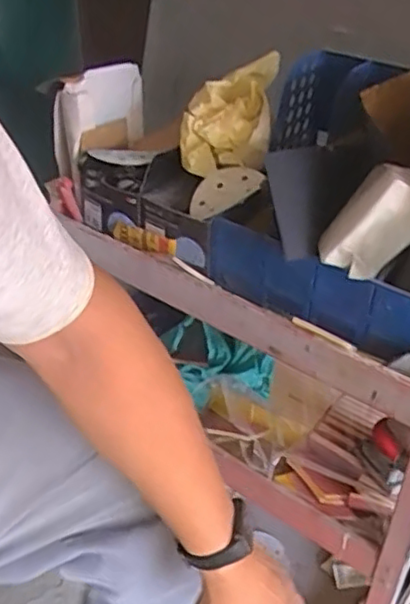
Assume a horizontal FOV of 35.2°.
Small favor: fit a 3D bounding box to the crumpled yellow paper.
[{"bbox_3d":[0.037,-0.278,0.967,0.127,0.132,0.153,5,36,7],"label":"crumpled yellow paper"}]

